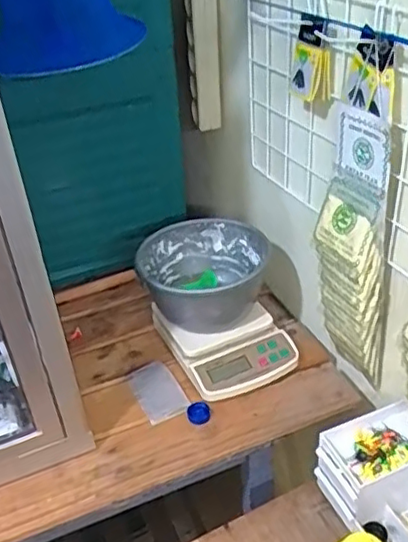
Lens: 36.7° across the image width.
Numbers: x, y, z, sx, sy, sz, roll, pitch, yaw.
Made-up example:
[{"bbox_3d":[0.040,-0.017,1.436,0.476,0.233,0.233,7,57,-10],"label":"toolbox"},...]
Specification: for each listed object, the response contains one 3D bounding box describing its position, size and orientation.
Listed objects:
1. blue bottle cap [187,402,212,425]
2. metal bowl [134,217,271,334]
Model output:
[{"bbox_3d":[-0.007,0.194,0.849,0.032,0.014,0.028,-1,35,5],"label":"blue bottle cap"},{"bbox_3d":[0.003,0.007,0.962,0.191,0.102,0.191,-3,35,2],"label":"metal bowl"}]

